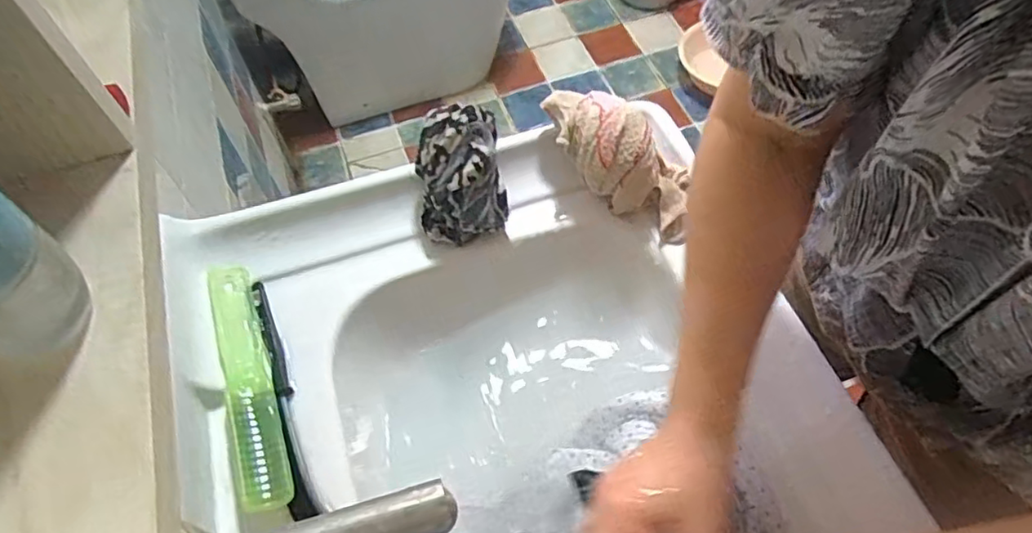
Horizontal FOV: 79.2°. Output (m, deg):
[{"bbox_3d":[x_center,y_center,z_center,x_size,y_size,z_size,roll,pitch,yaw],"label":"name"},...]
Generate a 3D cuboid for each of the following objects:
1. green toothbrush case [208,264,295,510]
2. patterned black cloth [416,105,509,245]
[{"bbox_3d":[-0.205,0.085,0.476,0.032,0.019,0.200,-19,58,-12],"label":"green toothbrush case"},{"bbox_3d":[-0.048,-0.078,0.530,0.074,0.088,0.080,-11,57,-7],"label":"patterned black cloth"}]

